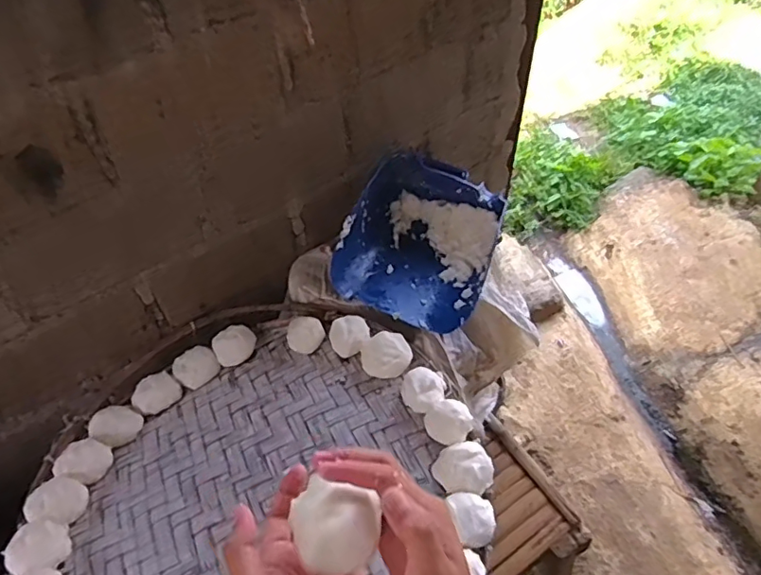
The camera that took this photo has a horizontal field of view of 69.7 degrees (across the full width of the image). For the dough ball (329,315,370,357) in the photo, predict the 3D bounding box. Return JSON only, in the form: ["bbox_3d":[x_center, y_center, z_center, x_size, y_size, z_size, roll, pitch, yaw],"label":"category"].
[{"bbox_3d":[-0.058,0.090,1.024,0.074,0.041,0.069,-1,51,2],"label":"dough ball"}]

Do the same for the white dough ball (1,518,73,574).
[{"bbox_3d":[-0.508,0.384,0.809,0.081,0.034,0.077,-1,51,2],"label":"white dough ball"}]

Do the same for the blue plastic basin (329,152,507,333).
[{"bbox_3d":[0.083,-0.095,1.107,0.285,0.137,0.325,16,53,15],"label":"blue plastic basin"}]

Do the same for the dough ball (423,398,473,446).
[{"bbox_3d":[0.113,0.223,0.904,0.064,0.044,0.068,-1,51,2],"label":"dough ball"}]

